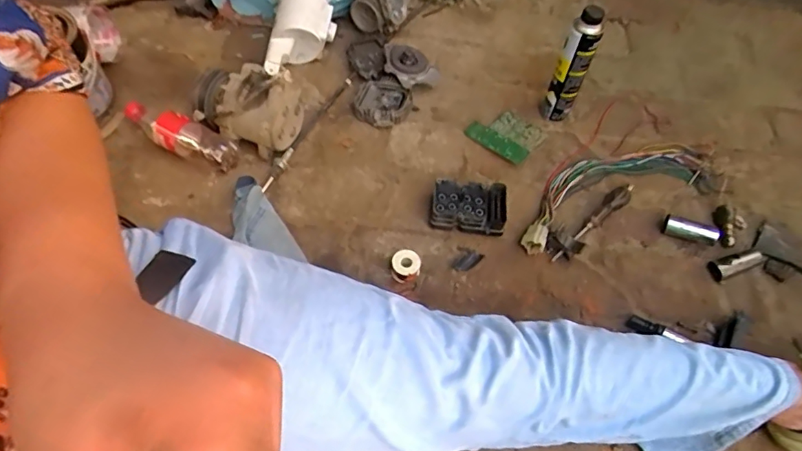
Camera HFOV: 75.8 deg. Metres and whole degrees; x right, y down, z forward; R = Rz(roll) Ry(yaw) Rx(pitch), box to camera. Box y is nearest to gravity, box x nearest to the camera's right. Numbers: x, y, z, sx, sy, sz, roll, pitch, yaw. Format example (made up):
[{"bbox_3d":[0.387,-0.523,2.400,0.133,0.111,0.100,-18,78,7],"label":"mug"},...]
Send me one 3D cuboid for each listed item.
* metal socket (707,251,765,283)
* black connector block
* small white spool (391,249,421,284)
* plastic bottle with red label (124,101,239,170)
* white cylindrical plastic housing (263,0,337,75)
[{"bbox_3d":[0.508,0.058,0.780,0.083,0.027,0.030,-16,60,-10],"label":"metal socket"},{"bbox_3d":[0.110,-0.033,0.841,0.120,0.049,0.084,5,58,3],"label":"black connector block"},{"bbox_3d":[0.006,0.061,0.789,0.044,0.031,0.042,0,58,0],"label":"small white spool"},{"bbox_3d":[-0.384,-0.153,0.905,0.212,0.060,0.059,20,60,12],"label":"plastic bottle with red label"},{"bbox_3d":[-0.197,-0.363,1.023,0.116,0.109,0.195,3,58,1],"label":"white cylindrical plastic housing"}]

